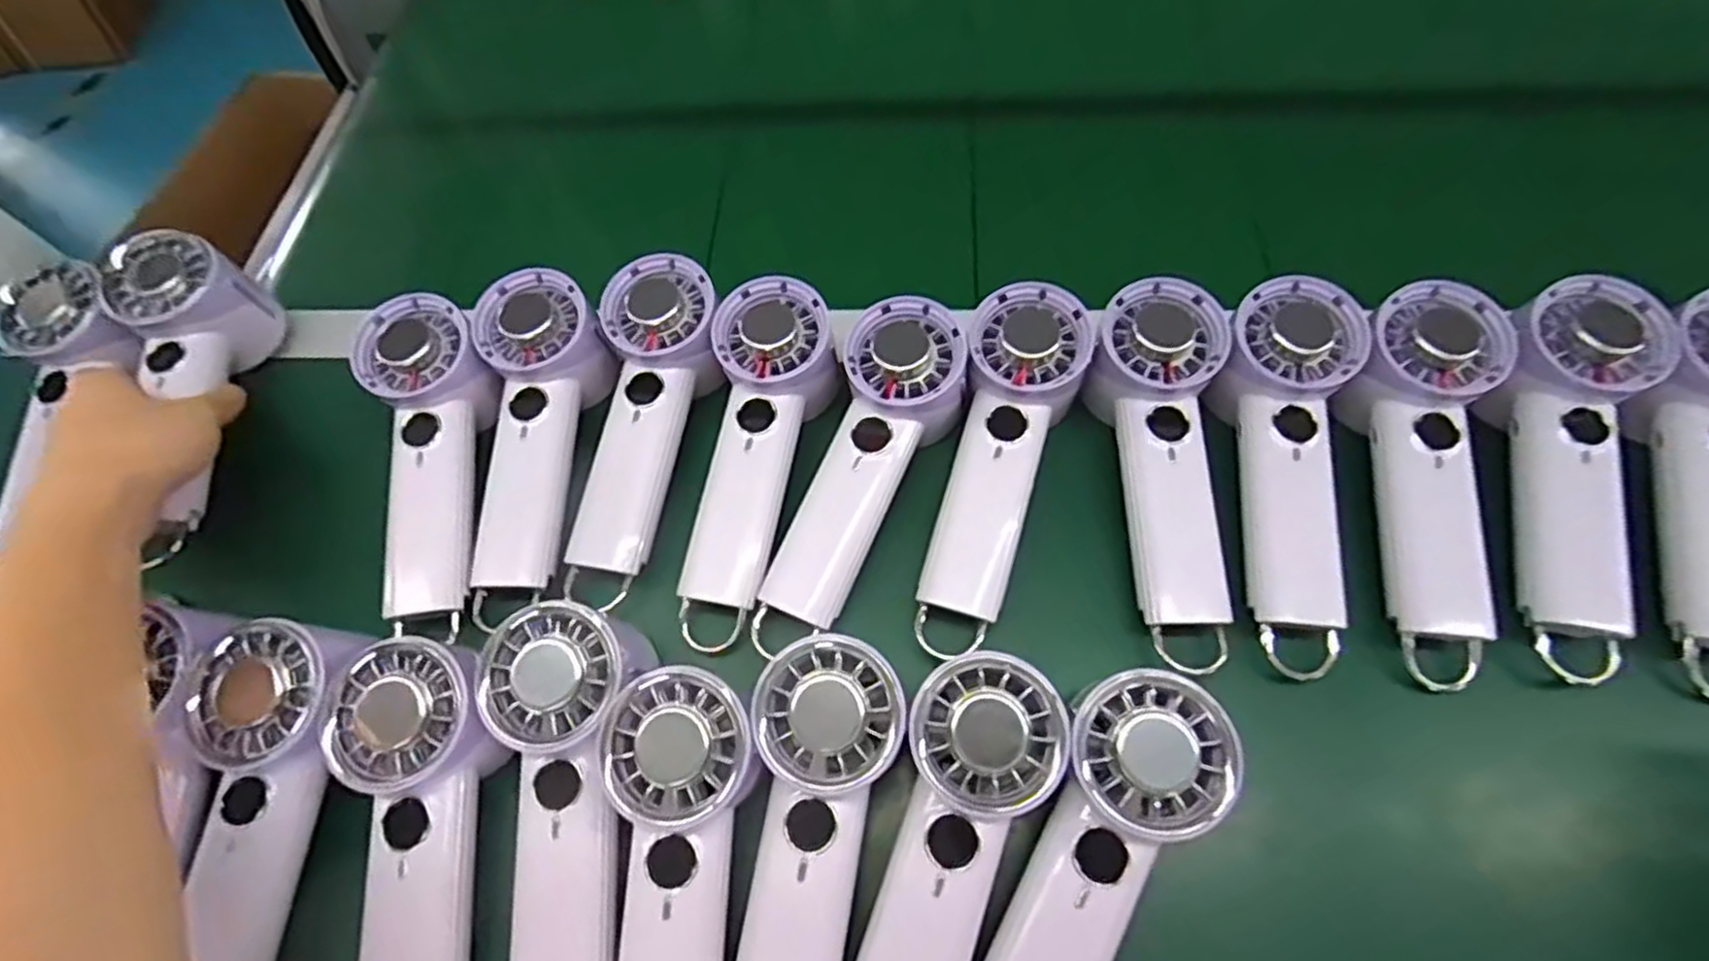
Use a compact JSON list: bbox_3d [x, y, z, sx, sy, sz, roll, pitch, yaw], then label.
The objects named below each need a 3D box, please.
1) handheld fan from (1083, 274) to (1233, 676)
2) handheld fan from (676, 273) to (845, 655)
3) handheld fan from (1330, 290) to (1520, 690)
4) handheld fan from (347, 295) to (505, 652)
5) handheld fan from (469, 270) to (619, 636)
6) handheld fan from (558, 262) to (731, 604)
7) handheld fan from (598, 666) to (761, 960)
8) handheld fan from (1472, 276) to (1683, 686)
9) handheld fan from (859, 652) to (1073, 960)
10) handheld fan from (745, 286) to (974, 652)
[{"bbox_3d":[0.161,-0.005,0.387,0.062,0.047,0.197,-2,79,3],"label":"handheld fan"},{"bbox_3d":[-0.052,-0.013,0.396,0.064,0.037,0.188,10,79,9],"label":"handheld fan"},{"bbox_3d":[0.286,-0.001,0.369,0.066,0.040,0.199,2,84,5],"label":"handheld fan"},{"bbox_3d":[-0.227,-0.013,0.406,0.064,0.036,0.178,-9,79,-1],"label":"handheld fan"},{"bbox_3d":[-0.176,-0.024,0.417,0.066,0.043,0.182,0,79,4],"label":"handheld fan"},{"bbox_3d":[-0.117,-0.030,0.411,0.064,0.039,0.194,8,80,8],"label":"handheld fan"},{"bbox_3d":[-0.073,0.176,0.302,0.060,0.033,0.190,0,81,4],"label":"handheld fan"},{"bbox_3d":[0.354,-0.004,0.364,0.065,0.050,0.197,6,85,7],"label":"handheld fan"},{"bbox_3d":[0.033,0.163,0.297,0.057,0.028,0.188,18,86,13],"label":"handheld fan"},{"bbox_3d":[0.003,-0.003,0.389,0.065,0.040,0.194,23,82,15],"label":"handheld fan"}]

